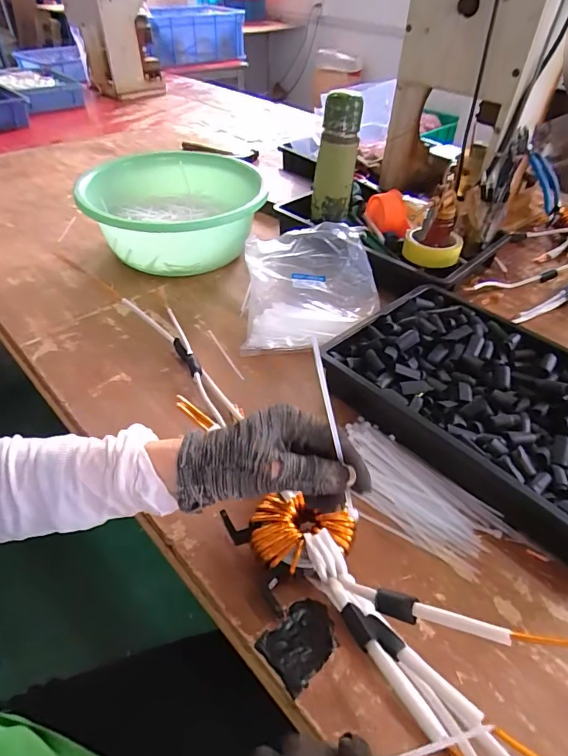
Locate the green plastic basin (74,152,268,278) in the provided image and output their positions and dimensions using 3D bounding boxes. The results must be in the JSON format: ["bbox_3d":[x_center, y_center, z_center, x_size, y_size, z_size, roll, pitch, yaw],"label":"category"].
[{"bbox_3d":[-0.189,-0.289,0.793,0.298,0.119,0.309,-6,43,-8],"label":"green plastic basin"}]

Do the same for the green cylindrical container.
[{"bbox_3d":[0.086,-0.363,0.737,0.069,0.176,0.059,4,43,3],"label":"green cylindrical container"}]

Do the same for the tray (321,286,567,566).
[{"bbox_3d":[0.247,0.031,0.518,0.357,0.067,0.246,35,53,30],"label":"tray"}]

